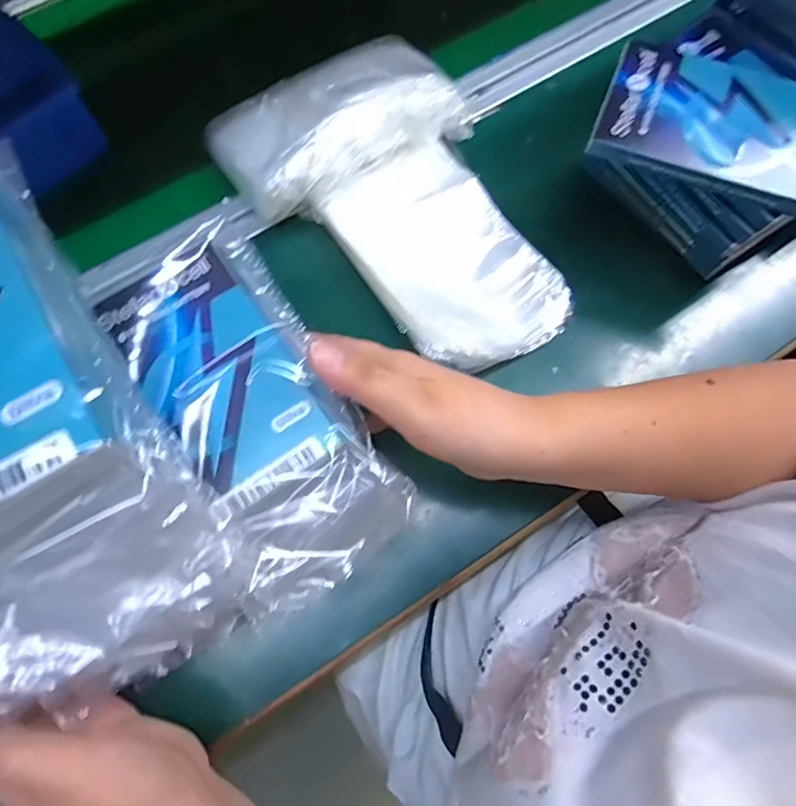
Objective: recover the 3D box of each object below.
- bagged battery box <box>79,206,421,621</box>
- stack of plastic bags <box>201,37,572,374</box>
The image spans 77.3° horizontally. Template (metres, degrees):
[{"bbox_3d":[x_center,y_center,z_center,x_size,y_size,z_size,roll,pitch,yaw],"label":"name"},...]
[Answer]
[{"bbox_3d":[-0.073,-0.001,0.250,0.085,0.033,0.191,-31,85,-9],"label":"bagged battery box"},{"bbox_3d":[0.004,-0.158,0.372,0.177,0.058,0.298,-41,77,-11],"label":"stack of plastic bags"}]

